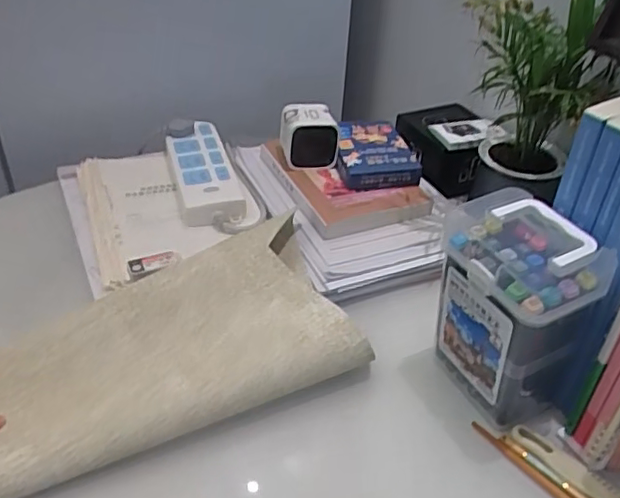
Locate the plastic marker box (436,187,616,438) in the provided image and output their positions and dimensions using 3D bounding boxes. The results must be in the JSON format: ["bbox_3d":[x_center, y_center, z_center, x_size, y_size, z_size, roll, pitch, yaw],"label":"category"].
[{"bbox_3d":[0.168,0.058,0.529,0.084,0.177,0.127,-21,45,-26],"label":"plastic marker box"}]

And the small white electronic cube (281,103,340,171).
[{"bbox_3d":[-0.003,-0.145,0.778,0.068,0.065,0.062,-6,40,-10],"label":"small white electronic cube"}]

